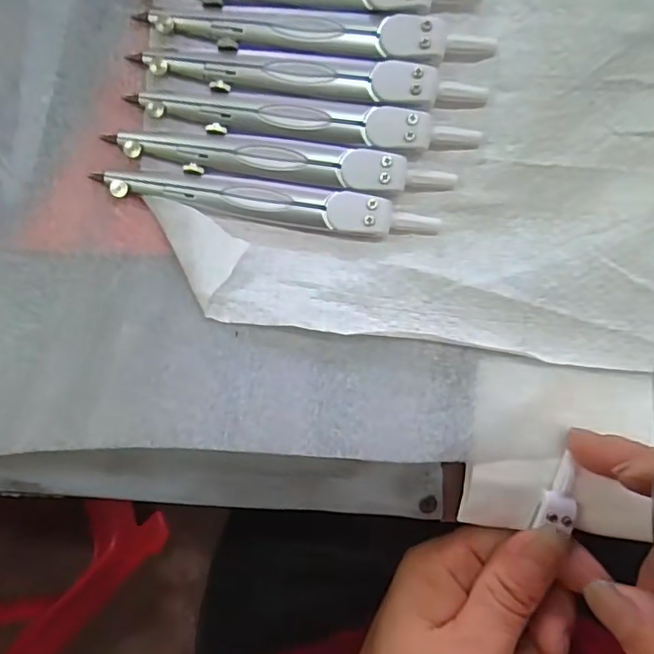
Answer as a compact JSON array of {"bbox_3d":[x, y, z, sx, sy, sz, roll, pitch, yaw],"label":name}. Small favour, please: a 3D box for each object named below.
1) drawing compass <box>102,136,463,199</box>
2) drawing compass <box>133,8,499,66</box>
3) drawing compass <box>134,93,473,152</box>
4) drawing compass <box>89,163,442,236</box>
[{"bbox_3d":[-0.017,-0.061,0.211,0.124,0.006,0.015,8,96,0],"label":"drawing compass"},{"bbox_3d":[-0.002,-0.107,0.207,0.125,0.005,0.015,5,96,1],"label":"drawing compass"},{"bbox_3d":[-0.008,-0.077,0.210,0.126,0.005,0.015,6,96,0],"label":"drawing compass"},{"bbox_3d":[-0.021,-0.047,0.212,0.123,0.006,0.015,9,96,0],"label":"drawing compass"}]

